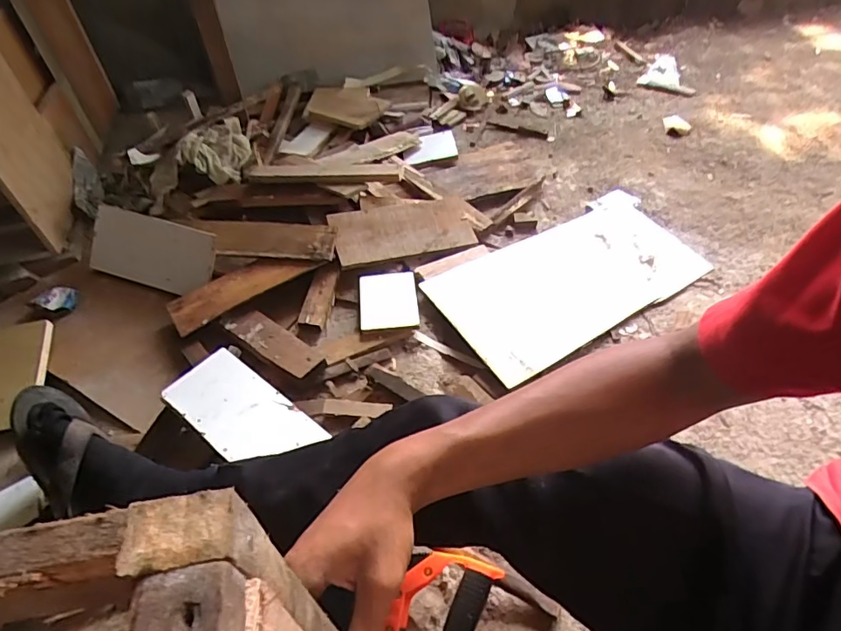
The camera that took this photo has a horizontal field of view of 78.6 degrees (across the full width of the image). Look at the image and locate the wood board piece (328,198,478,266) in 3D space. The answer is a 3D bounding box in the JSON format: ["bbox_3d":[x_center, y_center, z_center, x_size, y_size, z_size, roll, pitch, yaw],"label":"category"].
[{"bbox_3d":[-0.033,-0.181,1.054,0.295,0.027,0.130,-13,66,-24],"label":"wood board piece"}]

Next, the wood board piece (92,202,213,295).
[{"bbox_3d":[-0.540,-0.129,1.020,0.285,0.021,0.132,15,92,10],"label":"wood board piece"}]

